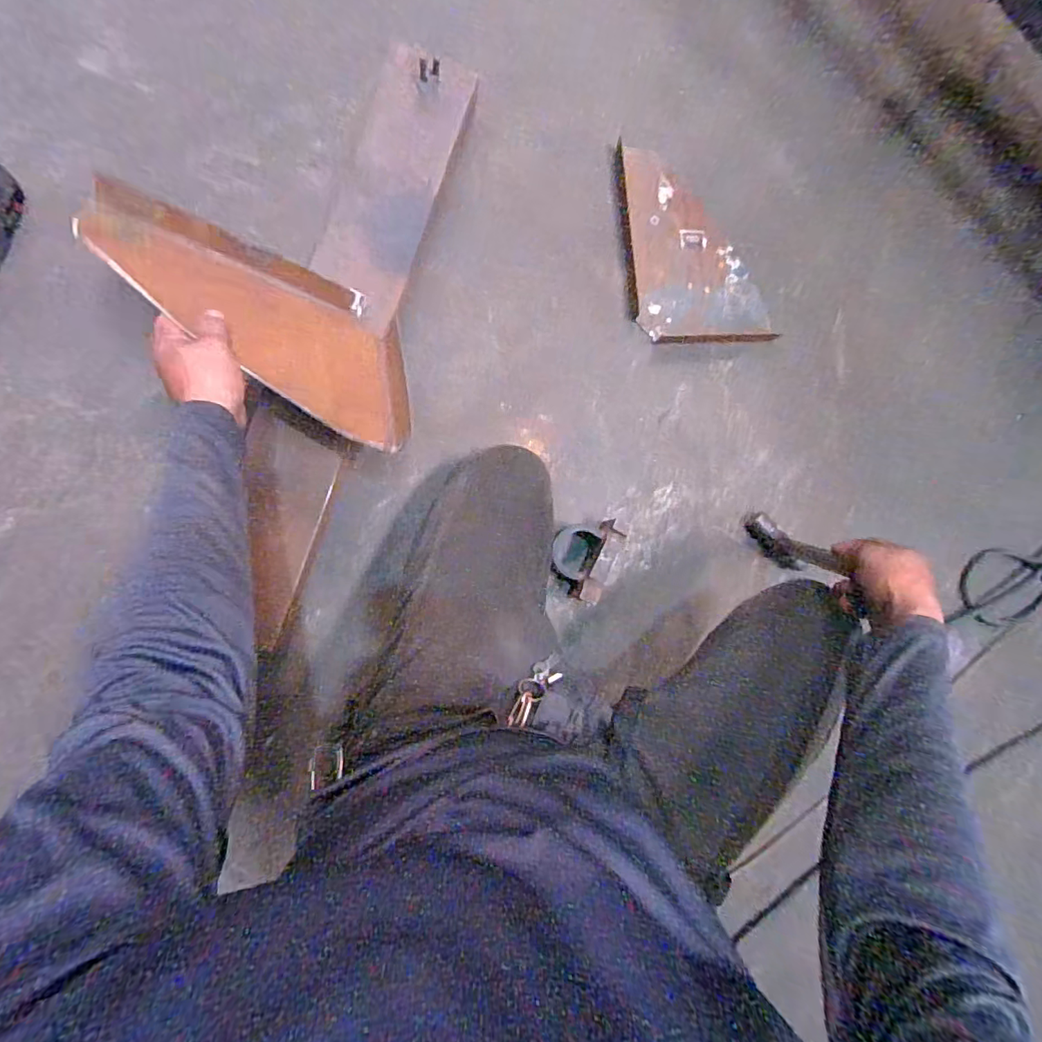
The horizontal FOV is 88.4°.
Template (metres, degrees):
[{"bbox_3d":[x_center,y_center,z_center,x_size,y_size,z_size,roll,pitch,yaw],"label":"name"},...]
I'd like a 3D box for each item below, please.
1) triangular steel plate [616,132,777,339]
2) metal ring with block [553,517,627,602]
[{"bbox_3d":[0.280,-0.442,0.873,0.222,0.037,0.314,-8,87,-9],"label":"triangular steel plate"},{"bbox_3d":[0.091,0.054,0.788,0.079,0.078,0.119,24,84,-5],"label":"metal ring with block"}]

